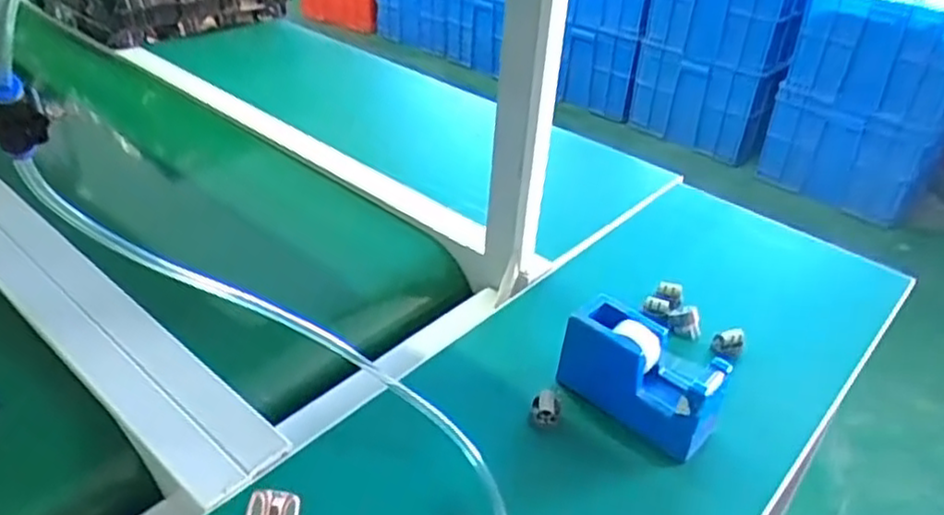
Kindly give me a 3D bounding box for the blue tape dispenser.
[{"bbox_3d":[0.142,0.097,0.592,0.127,0.080,0.047,28,43,30],"label":"blue tape dispenser"}]

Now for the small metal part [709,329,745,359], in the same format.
[{"bbox_3d":[0.241,0.079,0.672,0.027,0.032,0.014,8,36,7],"label":"small metal part"}]

